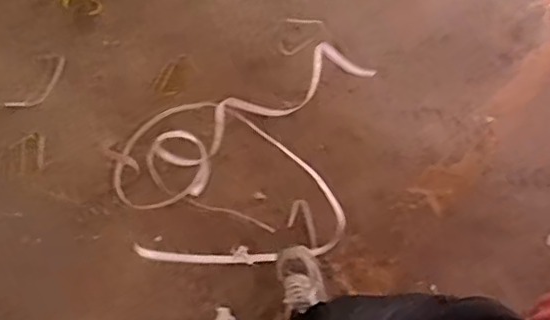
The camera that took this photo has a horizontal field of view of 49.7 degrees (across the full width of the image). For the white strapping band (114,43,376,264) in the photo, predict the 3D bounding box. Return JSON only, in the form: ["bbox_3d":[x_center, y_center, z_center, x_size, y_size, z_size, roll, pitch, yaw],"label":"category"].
[{"bbox_3d":[-0.022,0.016,1.500,0.722,0.103,0.487,-22,77,-6],"label":"white strapping band"}]

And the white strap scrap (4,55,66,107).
[{"bbox_3d":[-0.650,-0.209,1.625,0.102,0.021,0.204,44,91,10],"label":"white strap scrap"}]

